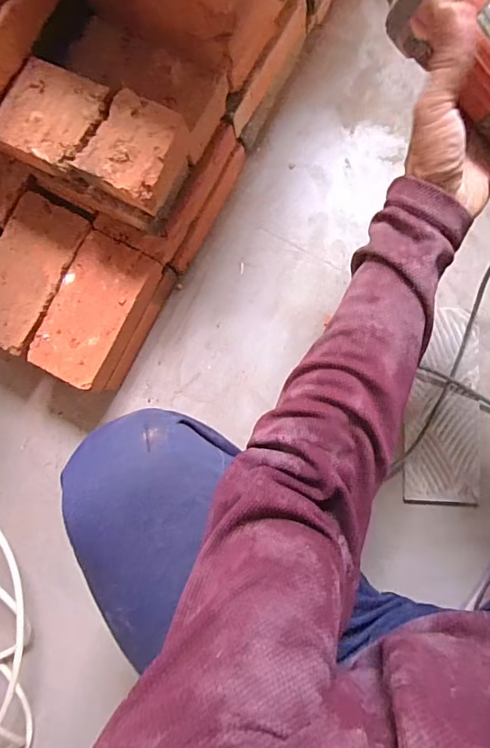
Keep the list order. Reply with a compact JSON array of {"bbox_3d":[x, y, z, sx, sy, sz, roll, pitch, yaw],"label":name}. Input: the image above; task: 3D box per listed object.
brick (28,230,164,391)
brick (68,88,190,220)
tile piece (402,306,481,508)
[{"bbox_3d":[-0.195,-0.080,0.602,0.101,0.041,0.186,27,90,7],"label":"brick"},{"bbox_3d":[-0.120,-0.240,0.506,0.091,0.058,0.101,28,90,7],"label":"brick"},{"bbox_3d":[0.268,0.044,0.616,0.093,0.016,0.259,5,87,7],"label":"tile piece"}]

